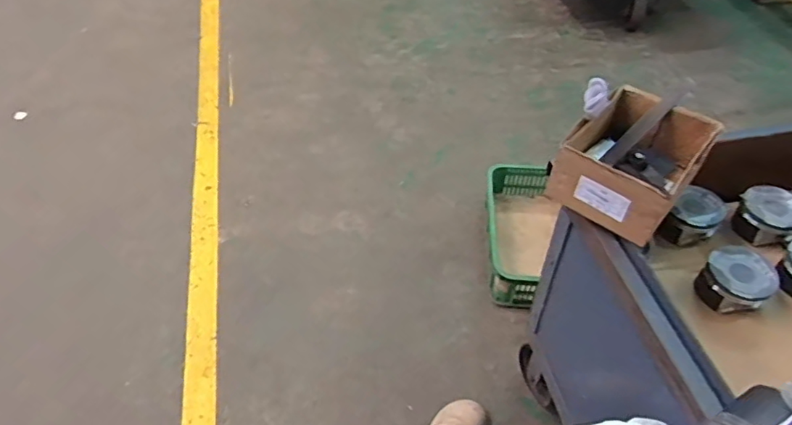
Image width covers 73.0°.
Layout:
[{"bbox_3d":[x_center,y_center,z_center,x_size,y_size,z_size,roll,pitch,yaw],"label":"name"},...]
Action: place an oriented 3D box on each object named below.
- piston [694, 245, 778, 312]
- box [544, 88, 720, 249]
[{"bbox_3d":[0.506,0.100,0.798,0.088,0.060,0.086,0,48,0],"label":"piston"},{"bbox_3d":[0.332,-0.071,0.750,0.151,0.096,0.202,32,56,26],"label":"box"}]

